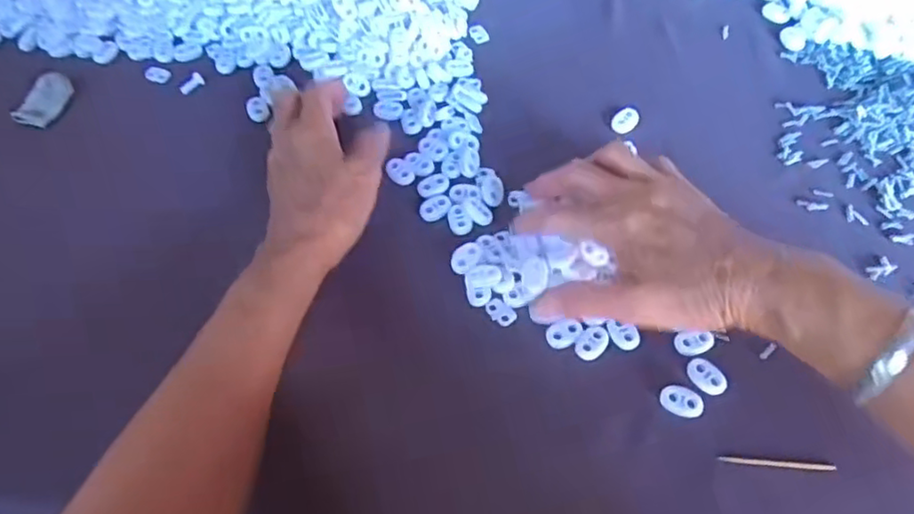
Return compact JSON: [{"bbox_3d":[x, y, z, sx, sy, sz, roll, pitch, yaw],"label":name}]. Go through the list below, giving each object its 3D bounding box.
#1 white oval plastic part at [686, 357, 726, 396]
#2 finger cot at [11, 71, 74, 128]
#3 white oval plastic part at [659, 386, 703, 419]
[{"bbox_3d":[0.141,0.067,0.360,0.017,0.004,0.023,-35,64,-18],"label":"white oval plastic part"},{"bbox_3d":[-0.319,-0.122,0.497,0.028,0.004,0.050,22,63,-5],"label":"finger cot"},{"bbox_3d":[0.125,0.080,0.354,0.023,0.004,0.016,16,60,11],"label":"white oval plastic part"}]

